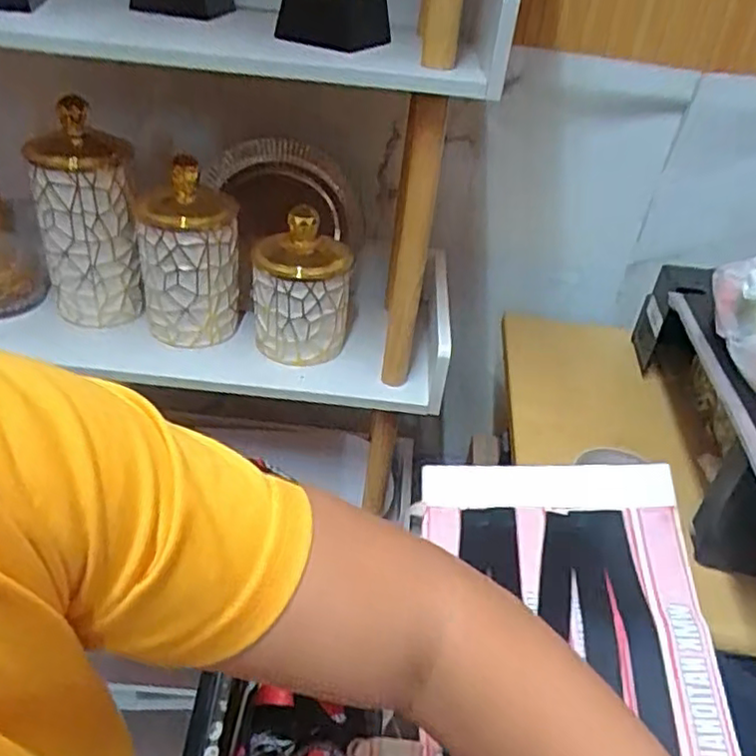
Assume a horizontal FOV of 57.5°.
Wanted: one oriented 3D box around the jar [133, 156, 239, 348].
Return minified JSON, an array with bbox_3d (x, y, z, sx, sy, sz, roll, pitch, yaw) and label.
[{"bbox_3d":[-0.210,-0.136,0.770,0.106,0.171,0.103,-5,36,-16],"label":"jar"}]

